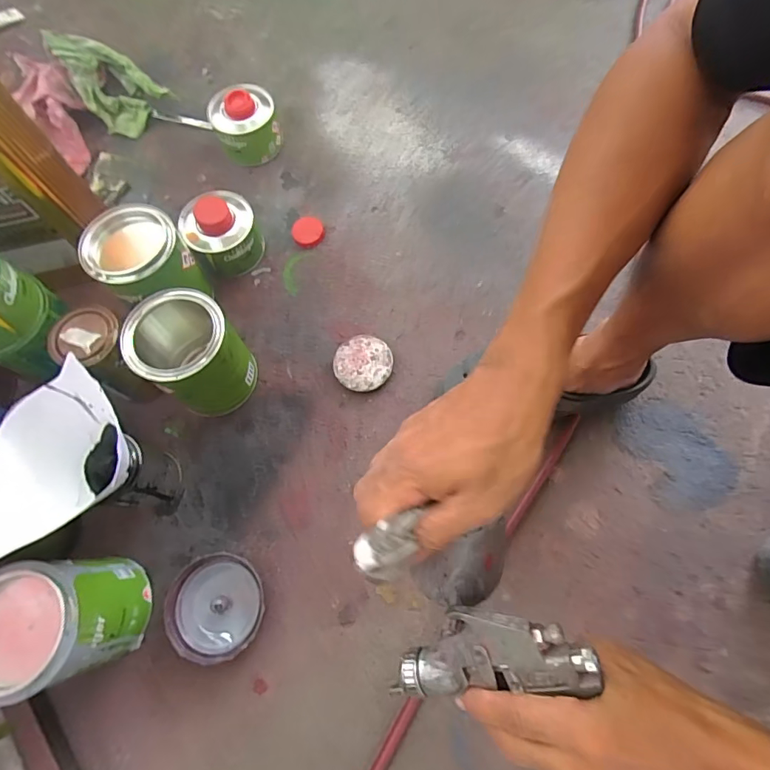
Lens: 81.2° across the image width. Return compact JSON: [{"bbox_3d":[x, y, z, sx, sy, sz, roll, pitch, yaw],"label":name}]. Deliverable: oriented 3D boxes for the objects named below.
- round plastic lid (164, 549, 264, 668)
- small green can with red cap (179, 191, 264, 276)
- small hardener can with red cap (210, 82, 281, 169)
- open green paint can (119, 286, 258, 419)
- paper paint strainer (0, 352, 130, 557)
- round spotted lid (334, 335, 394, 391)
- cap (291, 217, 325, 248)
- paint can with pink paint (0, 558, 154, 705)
[{"bbox_3d":[-0.183,0.244,0.497,0.102,0.034,0.103,1,71,3],"label":"round plastic lid"},{"bbox_3d":[-0.228,-0.213,0.634,0.098,0.080,0.093,-1,71,2],"label":"small green can with red cap"},{"bbox_3d":[-0.218,-0.408,0.705,0.097,0.080,0.092,-1,71,2],"label":"small hardener can with red cap"},{"bbox_3d":[-0.224,-0.033,0.540,0.105,0.132,0.102,-1,71,2],"label":"open green paint can"},{"bbox_3d":[-0.319,0.075,0.444,0.093,0.093,0.180,11,72,4],"label":"paper paint strainer"},{"bbox_3d":[-0.028,-0.028,0.593,0.076,0.017,0.073,-1,71,2],"label":"round spotted lid"},{"bbox_3d":[-0.115,-0.229,0.671,0.047,0.008,0.053,-15,71,-3],"label":"cap"},{"bbox_3d":[-0.315,0.229,0.442,0.098,0.149,0.106,-17,71,-4],"label":"paint can with pink paint"}]

